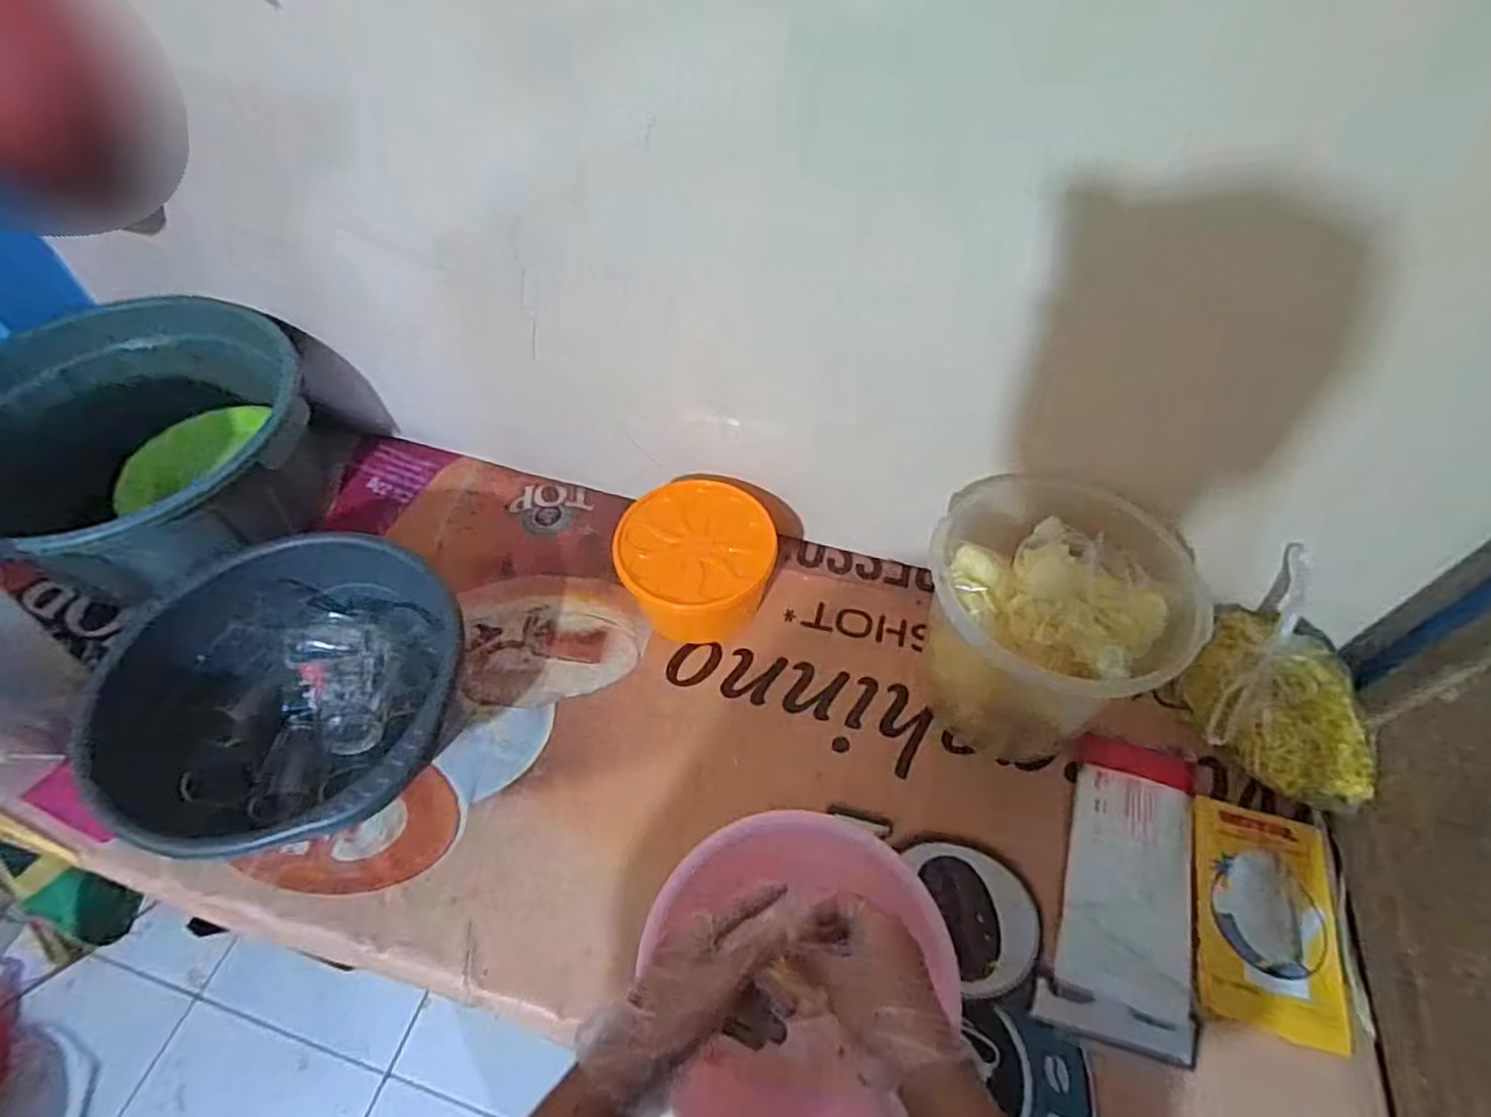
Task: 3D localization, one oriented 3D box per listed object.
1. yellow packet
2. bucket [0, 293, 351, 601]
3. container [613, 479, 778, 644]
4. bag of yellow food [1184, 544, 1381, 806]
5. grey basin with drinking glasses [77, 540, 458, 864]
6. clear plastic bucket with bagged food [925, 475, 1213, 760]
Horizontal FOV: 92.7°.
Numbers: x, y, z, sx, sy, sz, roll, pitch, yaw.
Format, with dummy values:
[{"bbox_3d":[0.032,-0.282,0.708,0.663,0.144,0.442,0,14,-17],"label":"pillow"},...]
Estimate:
[{"bbox_3d":[0.511,0.345,0.693,0.120,0.029,0.202,13,55,9],"label":"yellow packet"},{"bbox_3d":[-0.777,-0.130,0.942,0.372,0.218,0.409,0,54,-1],"label":"bucket"},{"bbox_3d":[-0.062,0.010,0.902,0.183,0.132,0.155,-6,54,-5],"label":"container"},{"bbox_3d":[0.579,0.128,0.757,0.145,0.151,0.218,12,55,7],"label":"bag of yellow food"},{"bbox_3d":[-0.467,0.144,0.779,0.350,0.155,0.308,8,54,5],"label":"grey basin with drinking glasses"},{"bbox_3d":[0.312,0.070,0.774,0.239,0.259,0.210,30,59,19],"label":"clear plastic bucket with bagged food"}]

